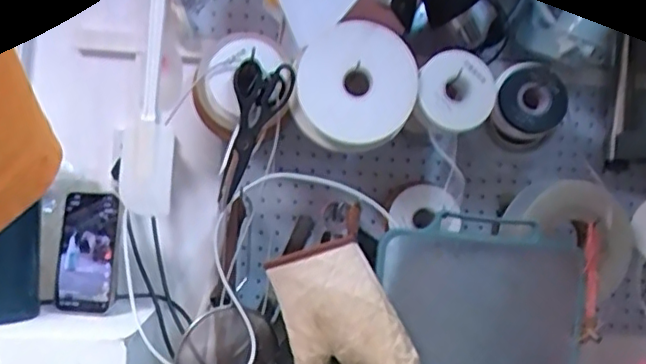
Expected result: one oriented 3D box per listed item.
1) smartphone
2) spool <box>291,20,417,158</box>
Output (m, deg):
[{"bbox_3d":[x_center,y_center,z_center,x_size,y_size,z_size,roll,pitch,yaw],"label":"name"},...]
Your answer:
[{"bbox_3d":[-0.318,0.095,0.837,0.080,0.158,0.004,1,-9,12],"label":"smartphone"},{"bbox_3d":[0.042,-0.125,0.831,0.162,0.154,0.041,3,-1,-4],"label":"spool"}]

